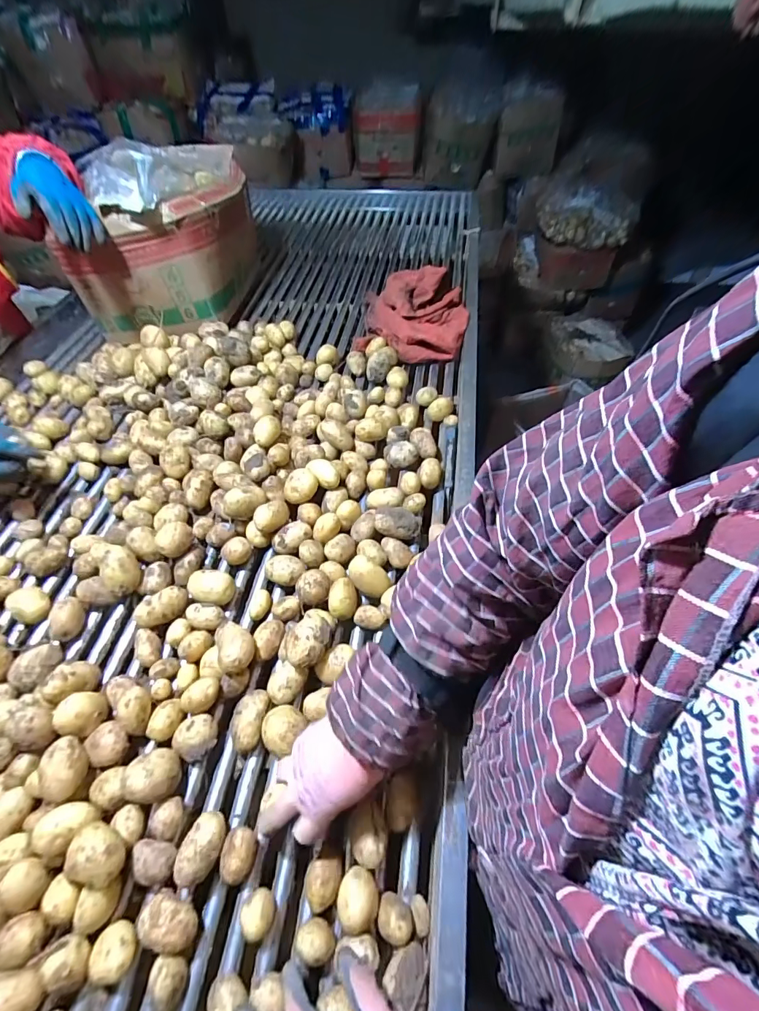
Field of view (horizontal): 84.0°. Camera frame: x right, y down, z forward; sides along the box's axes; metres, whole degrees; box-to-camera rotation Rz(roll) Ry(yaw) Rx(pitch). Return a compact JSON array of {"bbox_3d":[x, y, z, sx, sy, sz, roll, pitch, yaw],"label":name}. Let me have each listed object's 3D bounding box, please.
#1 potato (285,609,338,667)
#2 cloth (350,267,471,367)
[{"bbox_3d":[-0.082,0.161,0.519,0.043,0.045,0.075,13,51,11],"label":"potato"},{"bbox_3d":[0.076,-0.455,0.981,0.242,0.093,0.289,5,50,5],"label":"cloth"}]

